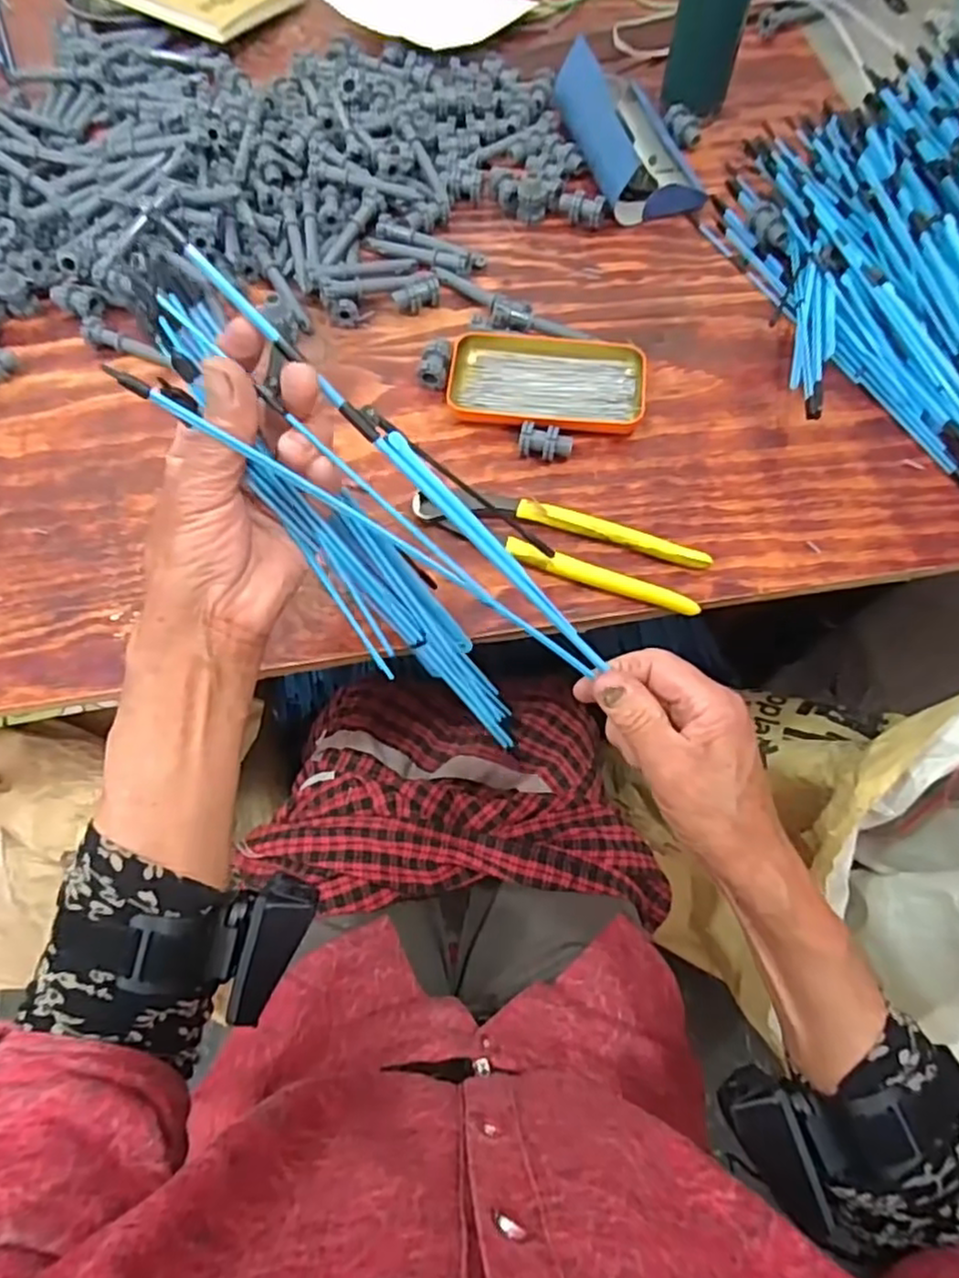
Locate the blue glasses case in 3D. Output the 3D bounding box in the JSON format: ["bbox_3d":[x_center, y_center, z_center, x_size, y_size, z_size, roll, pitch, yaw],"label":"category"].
[{"bbox_3d":[0.134,-0.452,0.615,0.093,0.057,0.167,-15,68,-5],"label":"blue glasses case"}]

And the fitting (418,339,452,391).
[{"bbox_3d":[-0.034,-0.209,0.533,0.022,0.022,0.033,8,68,4],"label":"fitting"}]

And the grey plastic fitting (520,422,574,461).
[{"bbox_3d":[0.048,-0.140,0.504,0.038,0.024,0.023,1,67,1],"label":"grey plastic fitting"}]

